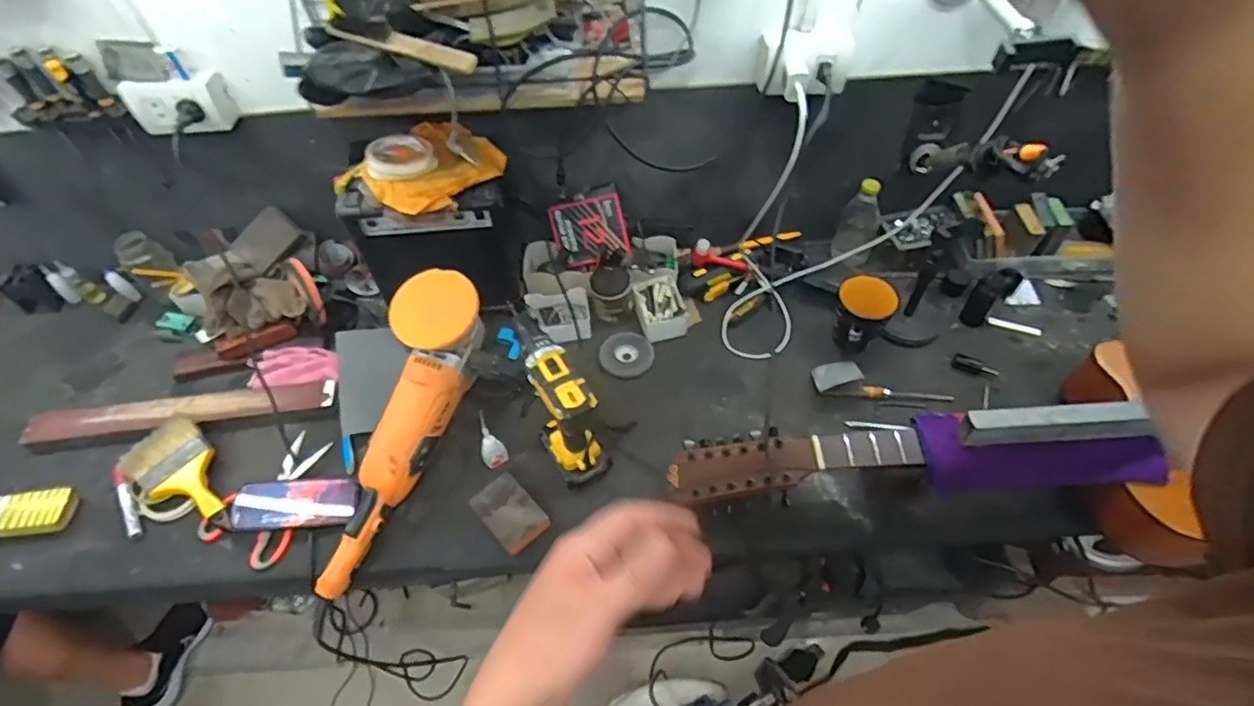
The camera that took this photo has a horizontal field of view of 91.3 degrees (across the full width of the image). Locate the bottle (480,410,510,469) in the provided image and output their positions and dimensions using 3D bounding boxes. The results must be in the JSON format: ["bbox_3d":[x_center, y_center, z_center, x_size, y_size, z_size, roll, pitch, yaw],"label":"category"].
[{"bbox_3d":[-0.202,0.128,0.907,0.032,0.094,0.039,-11,53,-5],"label":"bottle"}]

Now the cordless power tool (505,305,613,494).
[{"bbox_3d":[-0.103,0.067,0.873,0.073,0.200,0.191,-31,57,-19],"label":"cordless power tool"}]

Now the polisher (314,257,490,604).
[{"bbox_3d":[-0.311,0.108,0.879,0.101,0.132,0.457,16,81,14],"label":"polisher"}]

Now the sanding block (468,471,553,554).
[{"bbox_3d":[-0.164,0.225,0.866,0.072,0.027,0.102,-37,60,-23],"label":"sanding block"}]

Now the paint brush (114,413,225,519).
[{"bbox_3d":[-0.659,0.180,0.917,0.189,0.033,0.111,28,59,22],"label":"paint brush"}]

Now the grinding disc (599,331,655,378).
[{"bbox_3d":[-0.001,0.002,1.039,0.088,0.008,0.091,-1,53,2],"label":"grinding disc"}]

